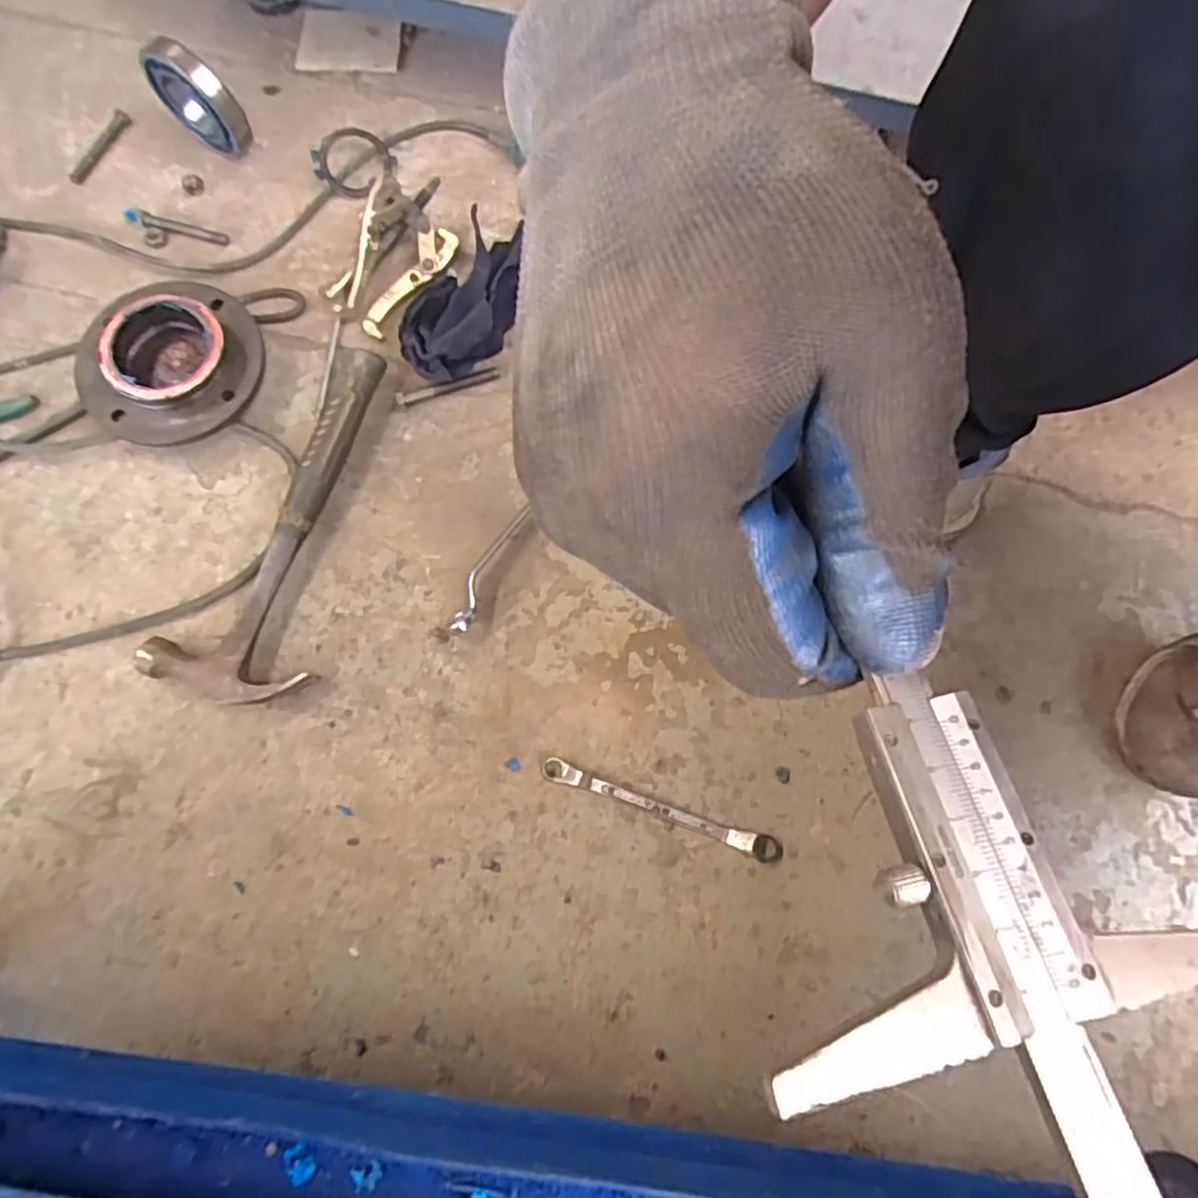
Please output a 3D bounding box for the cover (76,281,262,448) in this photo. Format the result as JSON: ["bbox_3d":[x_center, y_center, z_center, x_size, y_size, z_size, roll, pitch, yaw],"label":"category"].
[{"bbox_3d":[-0.379,-0.209,0.615,0.155,0.055,0.153,0,77,-2],"label":"cover"}]

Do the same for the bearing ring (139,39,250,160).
[{"bbox_3d":[-0.374,-0.463,0.650,0.102,0.098,0.018,28,78,5],"label":"bearing ring"}]

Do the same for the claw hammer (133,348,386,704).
[{"bbox_3d":[-0.271,-0.070,0.597,0.120,0.037,0.319,14,77,2],"label":"claw hammer"}]

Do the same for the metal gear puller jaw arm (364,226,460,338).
[{"bbox_3d":[-0.177,-0.297,0.654,0.034,0.024,0.121,31,78,5],"label":"metal gear puller jaw arm"}]

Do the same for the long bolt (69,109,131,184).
[{"bbox_3d":[-0.496,-0.449,0.693,0.014,0.016,0.085,31,78,5],"label":"long bolt"}]

